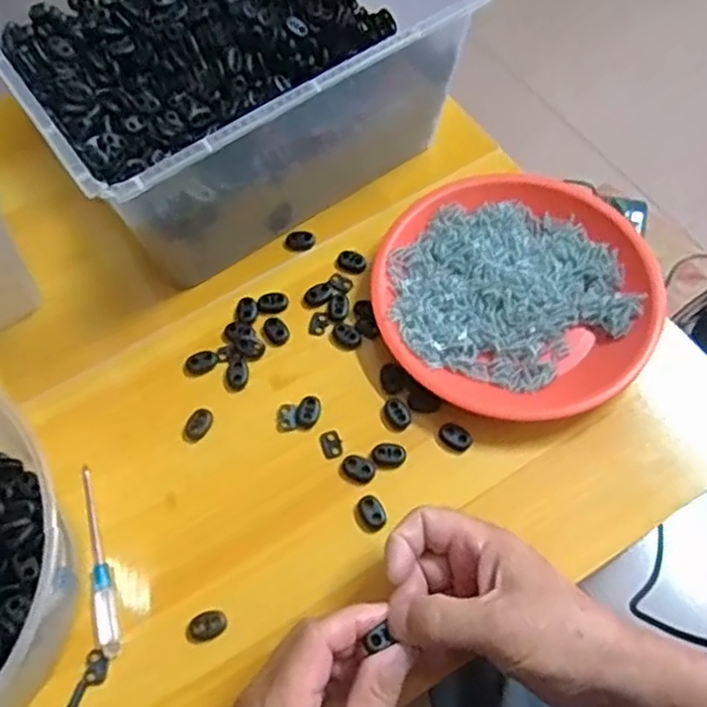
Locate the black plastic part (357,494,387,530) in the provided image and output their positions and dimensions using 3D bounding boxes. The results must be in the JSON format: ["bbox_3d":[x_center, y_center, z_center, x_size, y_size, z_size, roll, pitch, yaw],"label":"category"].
[{"bbox_3d":[0.012,0.099,0.454,0.014,0.004,0.022,-26,64,-11],"label":"black plastic part"}]

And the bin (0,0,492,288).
[{"bbox_3d":[-0.106,-0.232,0.556,0.296,0.140,0.298,-33,65,-14],"label":"bin"}]

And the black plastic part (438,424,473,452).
[{"bbox_3d":[0.067,0.054,0.474,0.022,0.004,0.016,29,67,16],"label":"black plastic part"}]

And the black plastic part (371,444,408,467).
[{"bbox_3d":[0.023,0.066,0.470,0.022,0.004,0.015,4,62,4],"label":"black plastic part"}]

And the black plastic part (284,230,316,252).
[{"bbox_3d":[-0.041,-0.086,0.553,0.023,0.008,0.016,-13,62,-5],"label":"black plastic part"}]

